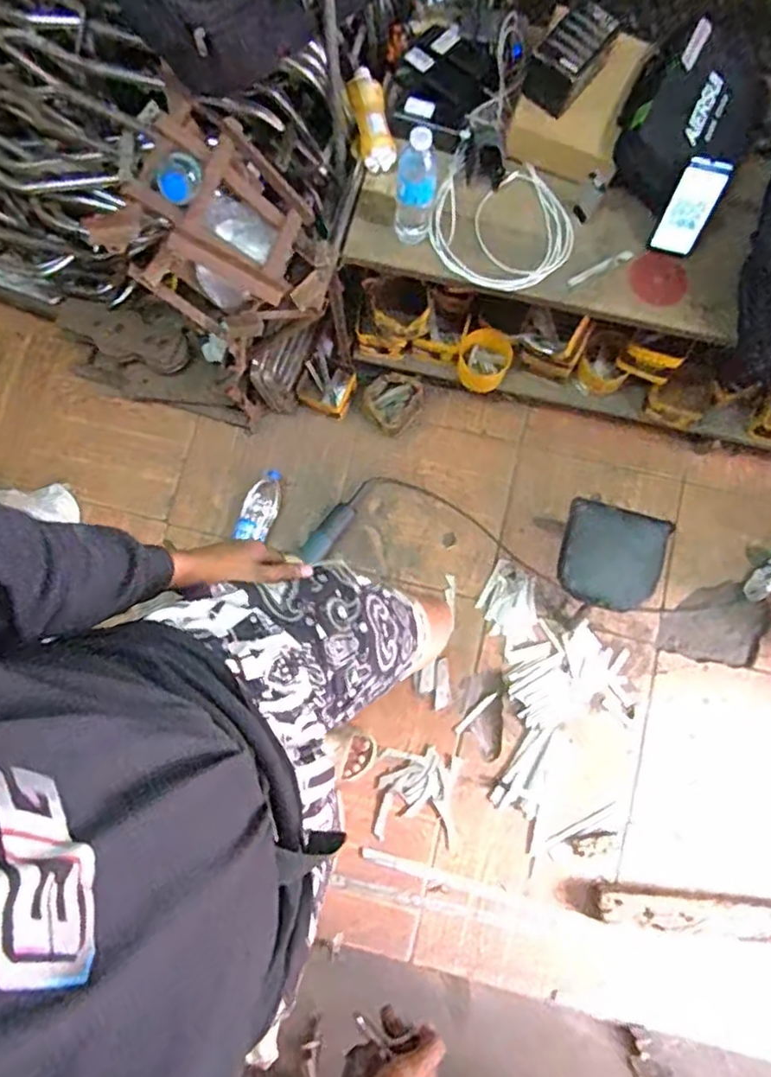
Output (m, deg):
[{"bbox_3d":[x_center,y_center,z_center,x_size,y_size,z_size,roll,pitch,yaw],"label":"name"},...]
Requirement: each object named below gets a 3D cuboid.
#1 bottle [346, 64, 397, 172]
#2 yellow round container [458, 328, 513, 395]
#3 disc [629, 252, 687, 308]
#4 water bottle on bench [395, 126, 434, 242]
[{"bbox_3d":[-0.026,-0.751,1.121,0.070,0.059,0.180,-13,80,0],"label":"bottle"},{"bbox_3d":[0.226,-0.407,1.444,0.112,0.112,0.104,0,81,2],"label":"yellow round container"},{"bbox_3d":[0.487,-0.461,1.117,0.099,0.010,0.088,19,82,5],"label":"disc"},{"bbox_3d":[0.049,-0.576,1.029,0.067,0.214,0.057,7,81,3],"label":"water bottle on bench"}]

